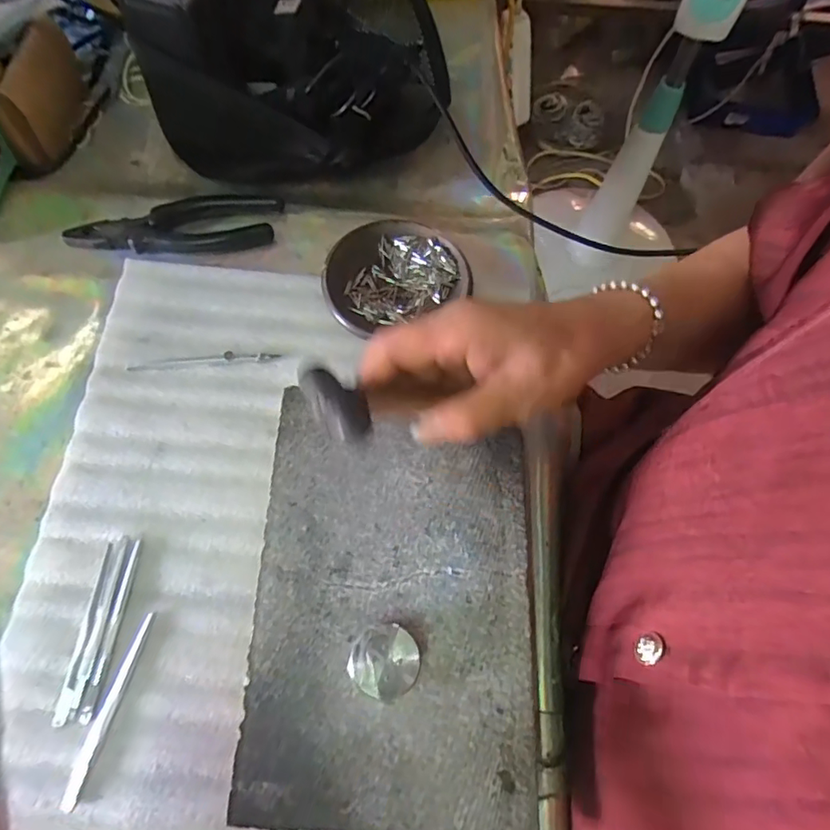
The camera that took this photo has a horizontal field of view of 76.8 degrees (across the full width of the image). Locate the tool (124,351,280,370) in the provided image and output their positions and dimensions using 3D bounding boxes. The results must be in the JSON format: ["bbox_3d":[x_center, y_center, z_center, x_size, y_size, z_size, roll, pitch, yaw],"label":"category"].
[{"bbox_3d":[-0.156,-0.041,0.388,0.107,0.005,0.007,-5,68,-4],"label":"tool"}]

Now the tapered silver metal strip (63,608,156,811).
[{"bbox_3d":[-0.180,0.170,0.306,0.010,0.004,0.102,14,68,4],"label":"tapered silver metal strip"}]

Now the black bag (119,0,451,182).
[{"bbox_3d":[-0.097,-0.433,0.486,0.220,0.116,0.433,2,68,-1],"label":"black bag"}]

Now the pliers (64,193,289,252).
[{"bbox_3d":[-0.191,-0.151,0.423,0.161,0.017,0.049,-8,69,-5],"label":"pliers"}]

